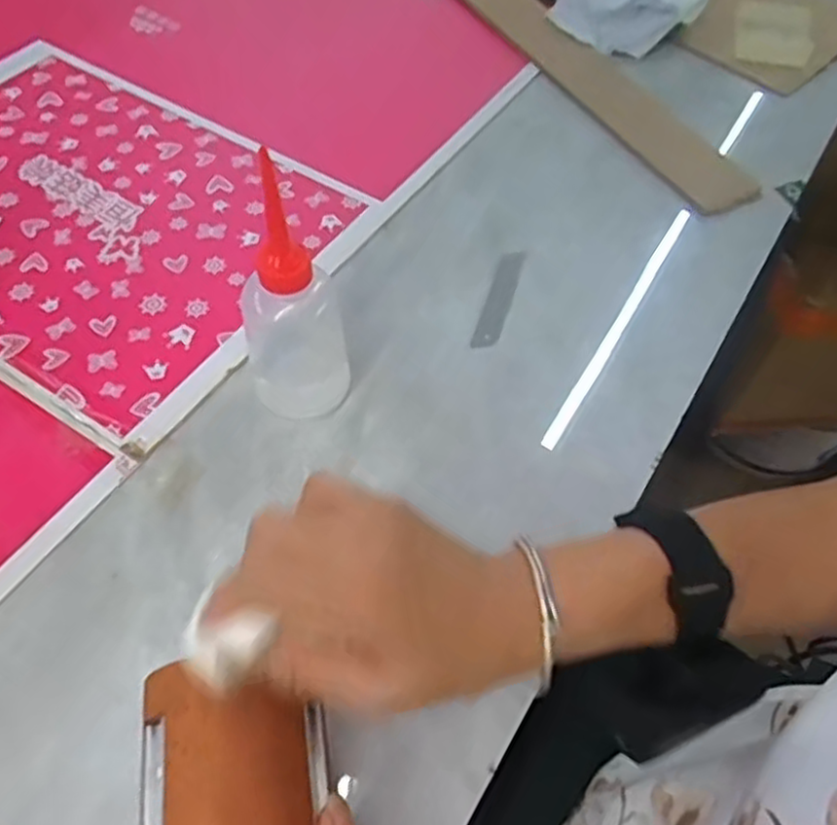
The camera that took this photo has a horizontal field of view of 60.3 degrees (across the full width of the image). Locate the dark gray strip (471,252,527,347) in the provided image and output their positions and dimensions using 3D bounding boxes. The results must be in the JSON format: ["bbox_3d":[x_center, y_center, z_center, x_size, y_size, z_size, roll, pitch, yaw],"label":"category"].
[{"bbox_3d":[0.062,-0.088,0.547,0.019,0.004,0.112,16,51,6],"label":"dark gray strip"}]

